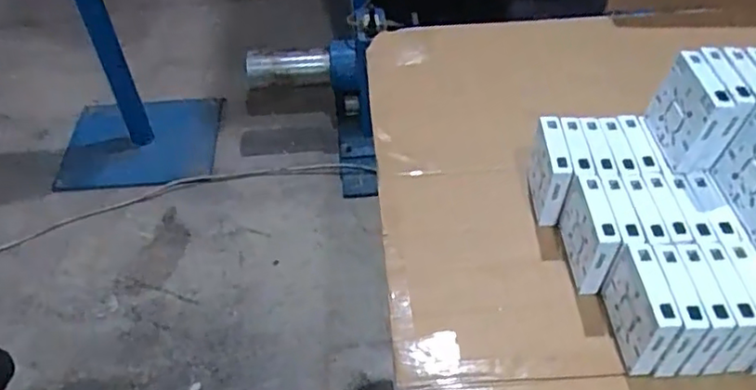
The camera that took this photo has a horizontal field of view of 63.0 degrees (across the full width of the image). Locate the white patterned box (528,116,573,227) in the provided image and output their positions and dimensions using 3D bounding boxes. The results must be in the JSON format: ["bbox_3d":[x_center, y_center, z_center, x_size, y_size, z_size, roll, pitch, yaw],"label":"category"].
[{"bbox_3d":[0.185,-0.023,0.675,0.025,0.091,0.085,0,47,2],"label":"white patterned box"}]

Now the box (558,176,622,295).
[{"bbox_3d":[0.209,0.041,0.617,0.024,0.089,0.091,-3,47,0],"label":"box"}]

